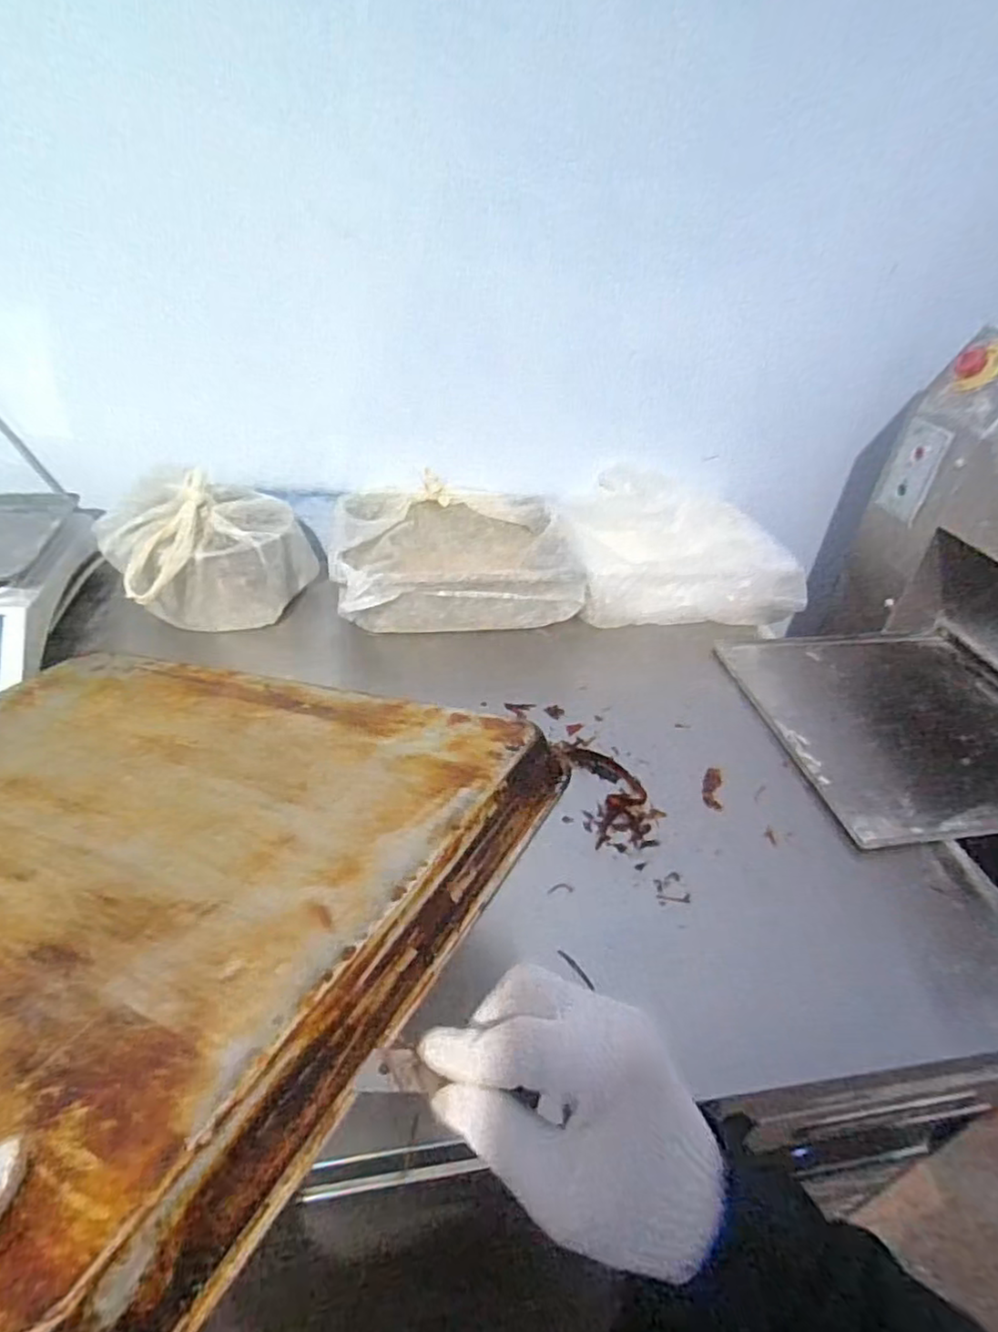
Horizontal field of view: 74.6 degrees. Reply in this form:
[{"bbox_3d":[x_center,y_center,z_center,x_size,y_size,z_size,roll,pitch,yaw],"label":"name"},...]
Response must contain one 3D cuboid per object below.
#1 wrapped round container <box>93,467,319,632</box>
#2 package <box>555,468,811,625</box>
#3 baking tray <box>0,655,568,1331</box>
[{"bbox_3d":[-0.376,-0.156,0.860,0.242,0.149,0.196,-25,46,-33],"label":"wrapped round container"},{"bbox_3d":[0.265,-0.175,0.994,0.329,0.120,0.241,0,37,-6],"label":"package"},{"bbox_3d":[-0.261,0.114,0.436,0.514,0.045,0.364,6,30,28],"label":"baking tray"}]

